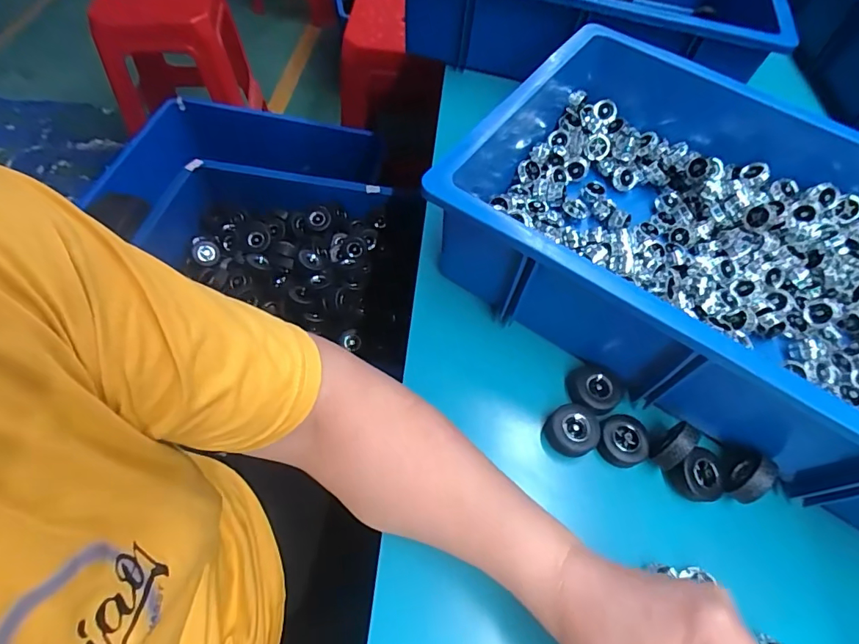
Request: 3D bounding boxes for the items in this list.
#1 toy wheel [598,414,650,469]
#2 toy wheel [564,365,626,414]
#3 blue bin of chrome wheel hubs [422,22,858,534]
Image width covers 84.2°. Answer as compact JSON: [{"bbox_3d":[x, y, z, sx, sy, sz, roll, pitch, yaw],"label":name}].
[{"bbox_3d":[0.145,0.089,0.355,0.034,0.015,0.035,1,58,-2],"label":"toy wheel"},{"bbox_3d":[0.133,0.052,0.379,0.042,0.023,0.041,1,58,-2],"label":"toy wheel"},{"bbox_3d":[0.260,-0.075,0.412,0.461,0.104,0.342,34,63,17],"label":"blue bin of chrome wheel hubs"}]

